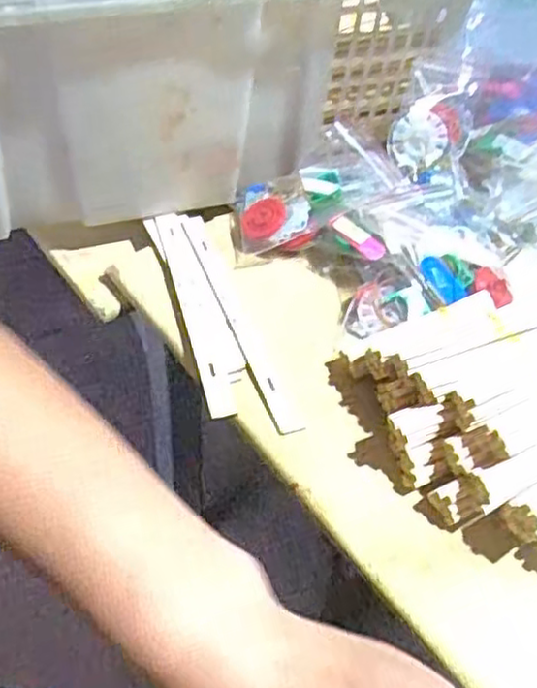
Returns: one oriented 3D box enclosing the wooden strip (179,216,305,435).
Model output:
[{"bbox_3d":[-0.023,-0.022,0.470,0.017,0.006,0.200,-14,51,-15],"label":"wooden strip"}]

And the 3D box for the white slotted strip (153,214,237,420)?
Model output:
[{"bbox_3d":[-0.051,-0.026,0.468,0.016,0.007,0.180,-10,50,-13],"label":"white slotted strip"}]

